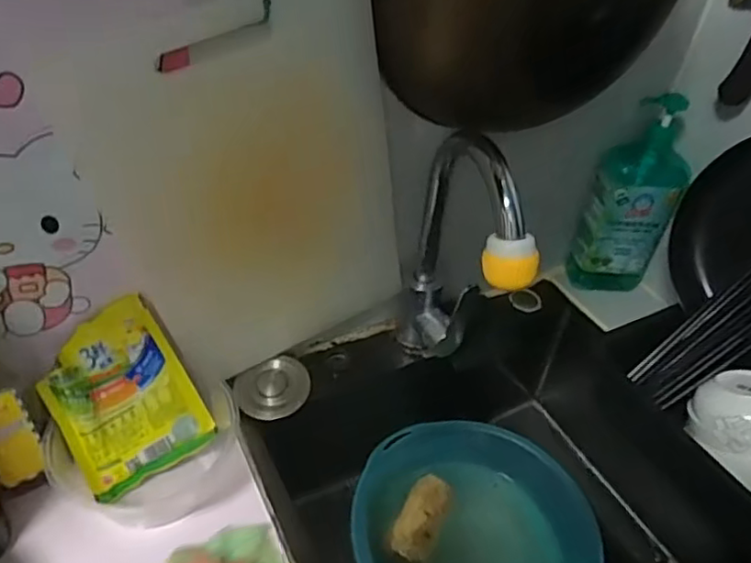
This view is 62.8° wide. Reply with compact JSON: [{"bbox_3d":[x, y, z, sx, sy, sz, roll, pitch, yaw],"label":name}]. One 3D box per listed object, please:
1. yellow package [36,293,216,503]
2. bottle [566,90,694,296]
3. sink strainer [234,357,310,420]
[{"bbox_3d":[-0.237,0.110,0.580,0.118,0.160,0.011,-28,13,-21],"label":"yellow package"},{"bbox_3d":[0.325,-0.096,0.785,0.103,0.291,0.068,24,44,19],"label":"bottle"},{"bbox_3d":[-0.113,0.119,0.684,0.078,0.064,0.020,-25,10,-11],"label":"sink strainer"}]

